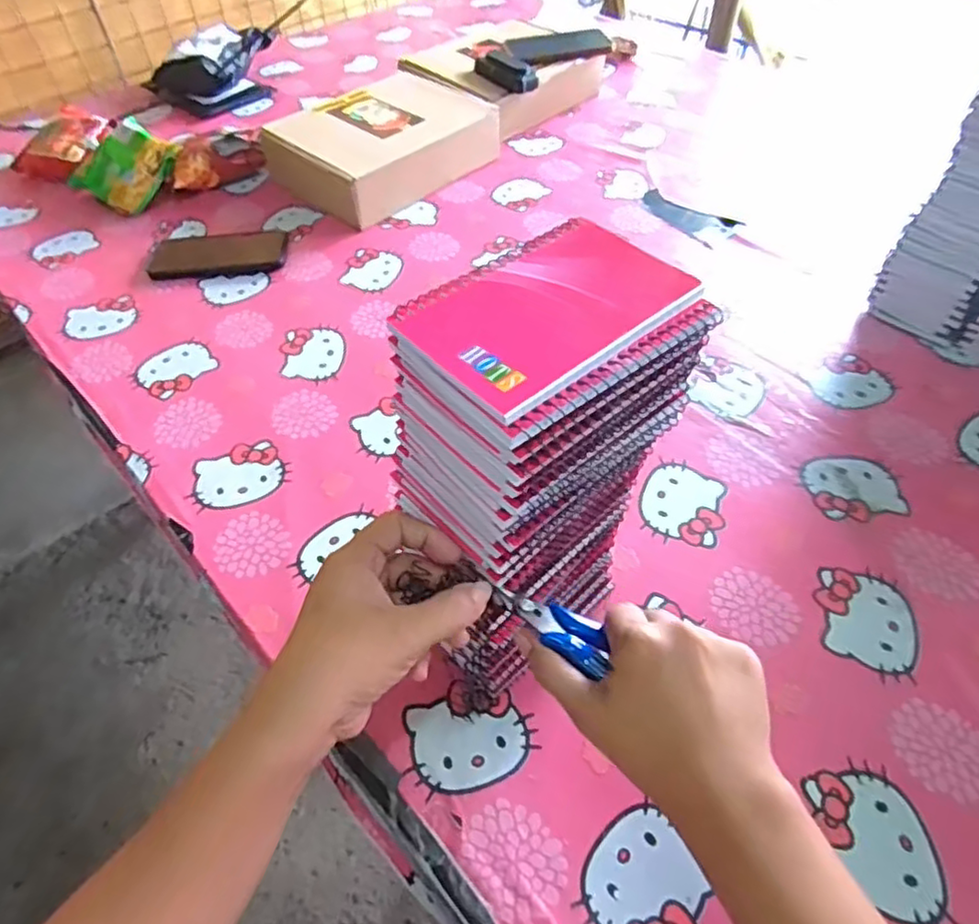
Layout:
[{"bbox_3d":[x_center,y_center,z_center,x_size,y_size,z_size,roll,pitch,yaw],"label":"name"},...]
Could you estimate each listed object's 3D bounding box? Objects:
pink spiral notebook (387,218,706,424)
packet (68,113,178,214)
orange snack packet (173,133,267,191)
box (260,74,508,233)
[{"bbox_3d":[0.027,-0.072,0.307,0.125,0.008,0.081,-34,58,-23],"label":"pink spiral notebook"},{"bbox_3d":[-0.503,-0.406,0.905,0.134,0.032,0.120,37,92,19],"label":"packet"},{"bbox_3d":[-0.386,-0.418,0.931,0.131,0.061,0.042,-34,58,-25],"label":"orange snack packet"},{"bbox_3d":[-0.148,-0.451,0.937,0.275,0.079,0.210,-37,59,-26],"label":"box"}]

